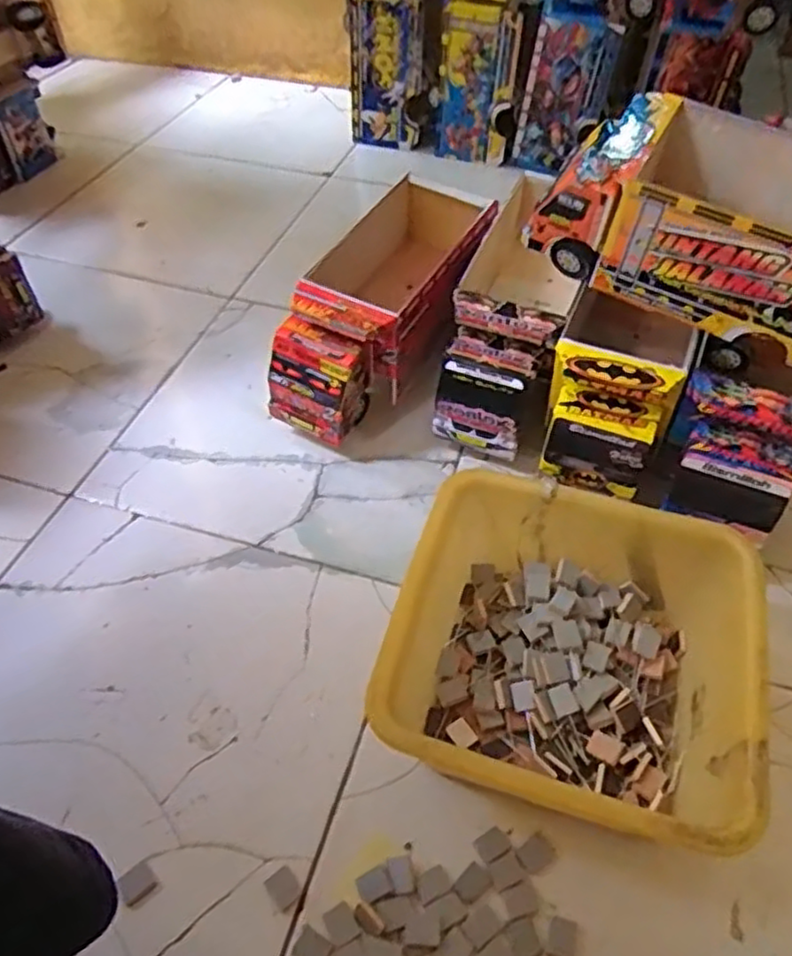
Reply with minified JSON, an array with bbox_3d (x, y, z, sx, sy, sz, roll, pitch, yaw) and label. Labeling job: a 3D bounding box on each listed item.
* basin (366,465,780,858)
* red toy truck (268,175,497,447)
[{"bbox_3d":[0.139,0.146,0.575,0.267,0.113,0.264,14,50,12],"label":"basin"},{"bbox_3d":[-0.004,-0.204,0.851,0.141,0.160,0.345,25,52,20],"label":"red toy truck"}]

